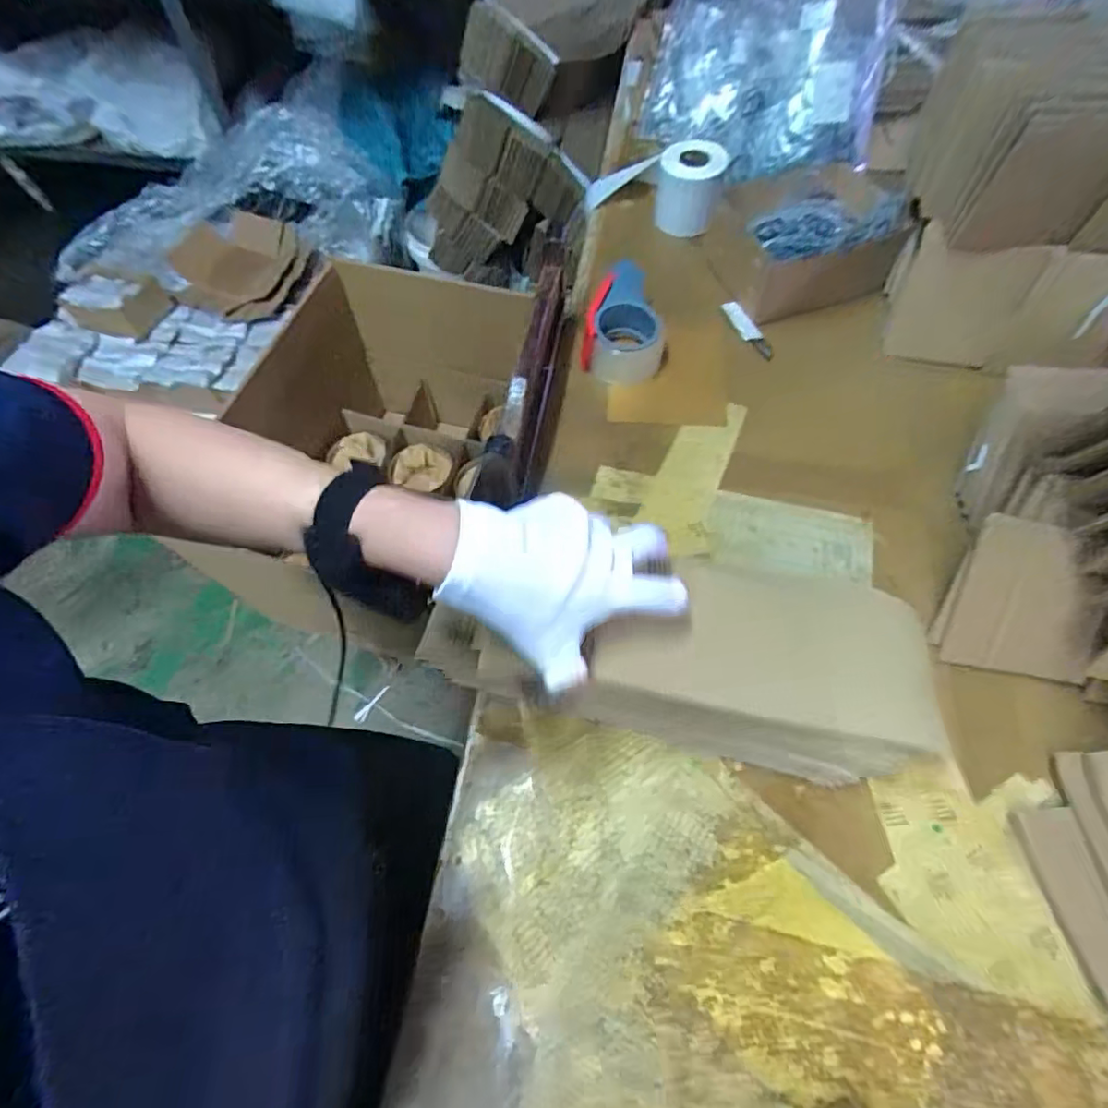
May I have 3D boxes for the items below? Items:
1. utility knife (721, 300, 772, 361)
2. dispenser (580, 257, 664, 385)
[{"bbox_3d":[0.251,-0.289,0.733,0.028,0.014,0.112,-18,63,-8],"label":"utility knife"},{"bbox_3d":[0.091,-0.286,0.709,0.095,0.071,0.131,9,63,7],"label":"dispenser"}]

